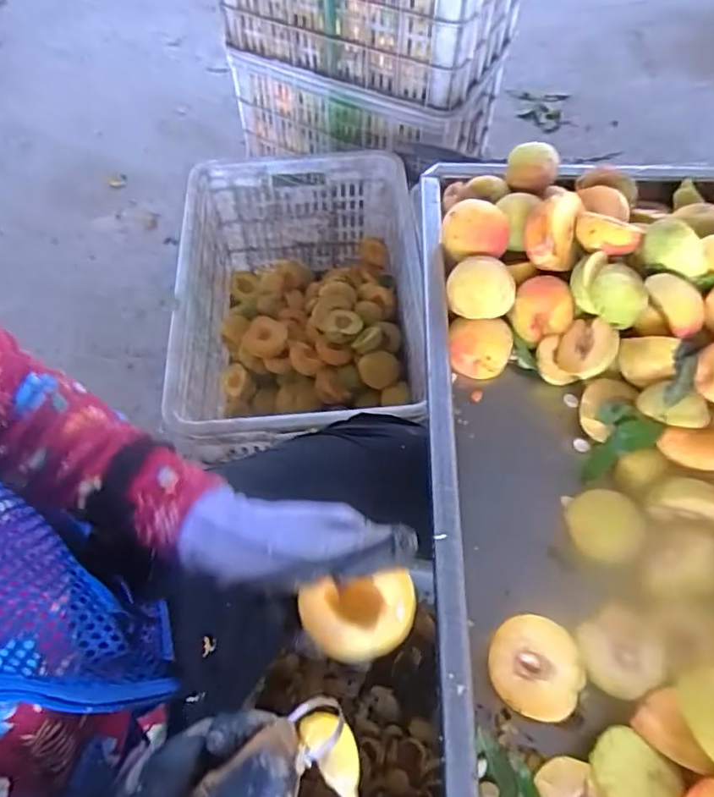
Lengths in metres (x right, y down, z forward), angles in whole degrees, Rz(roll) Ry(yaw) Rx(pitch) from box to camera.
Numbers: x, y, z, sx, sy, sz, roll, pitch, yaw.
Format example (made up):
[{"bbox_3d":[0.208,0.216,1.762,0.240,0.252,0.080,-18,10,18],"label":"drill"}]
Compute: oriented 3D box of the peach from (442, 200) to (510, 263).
[{"bbox_3d":[0.123,-0.170,0.603,0.065,0.049,0.056,10,61,7],"label":"peach"}]

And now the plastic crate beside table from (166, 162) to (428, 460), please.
[{"bbox_3d":[-0.083,-0.133,0.940,0.344,0.255,0.514,-4,61,-1],"label":"plastic crate beside table"}]

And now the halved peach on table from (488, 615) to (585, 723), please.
[{"bbox_3d":[0.134,0.200,0.430,0.064,0.025,0.067,2,66,20],"label":"halved peach on table"}]

